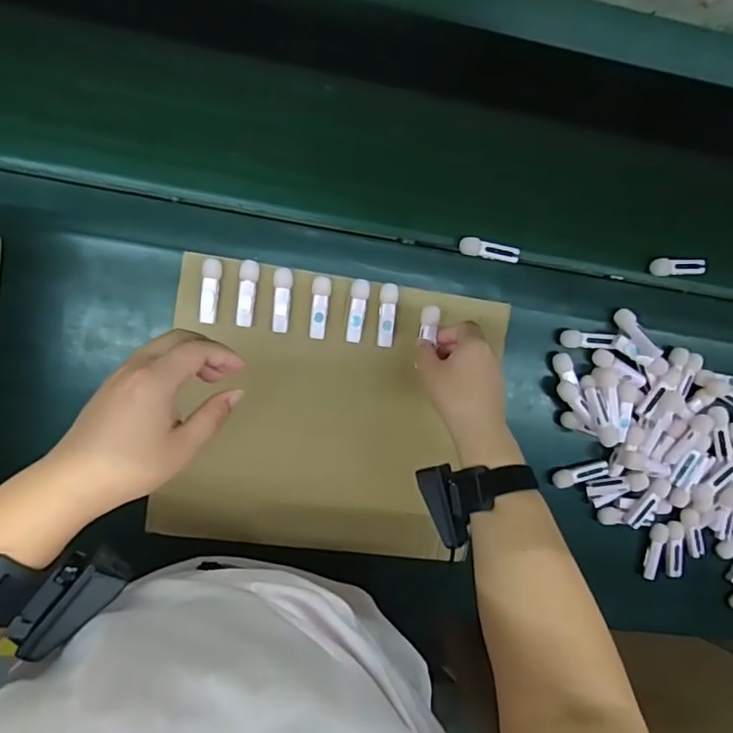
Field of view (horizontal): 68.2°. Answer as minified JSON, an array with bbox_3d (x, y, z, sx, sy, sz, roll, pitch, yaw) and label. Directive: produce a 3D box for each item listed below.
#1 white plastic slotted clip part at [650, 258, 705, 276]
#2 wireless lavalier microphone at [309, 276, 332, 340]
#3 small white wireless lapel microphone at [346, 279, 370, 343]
[{"bbox_3d":[0.356,-0.114,0.620,0.061,0.012,0.020,-3,92,-7],"label":"white plastic slotted clip part"},{"bbox_3d":[-0.049,-0.060,0.562,0.019,0.016,0.063,9,91,-8],"label":"wireless lavalier microphone"},{"bbox_3d":[-0.010,-0.058,0.568,0.019,0.015,0.065,11,91,-8],"label":"small white wireless lapel microphone"}]

